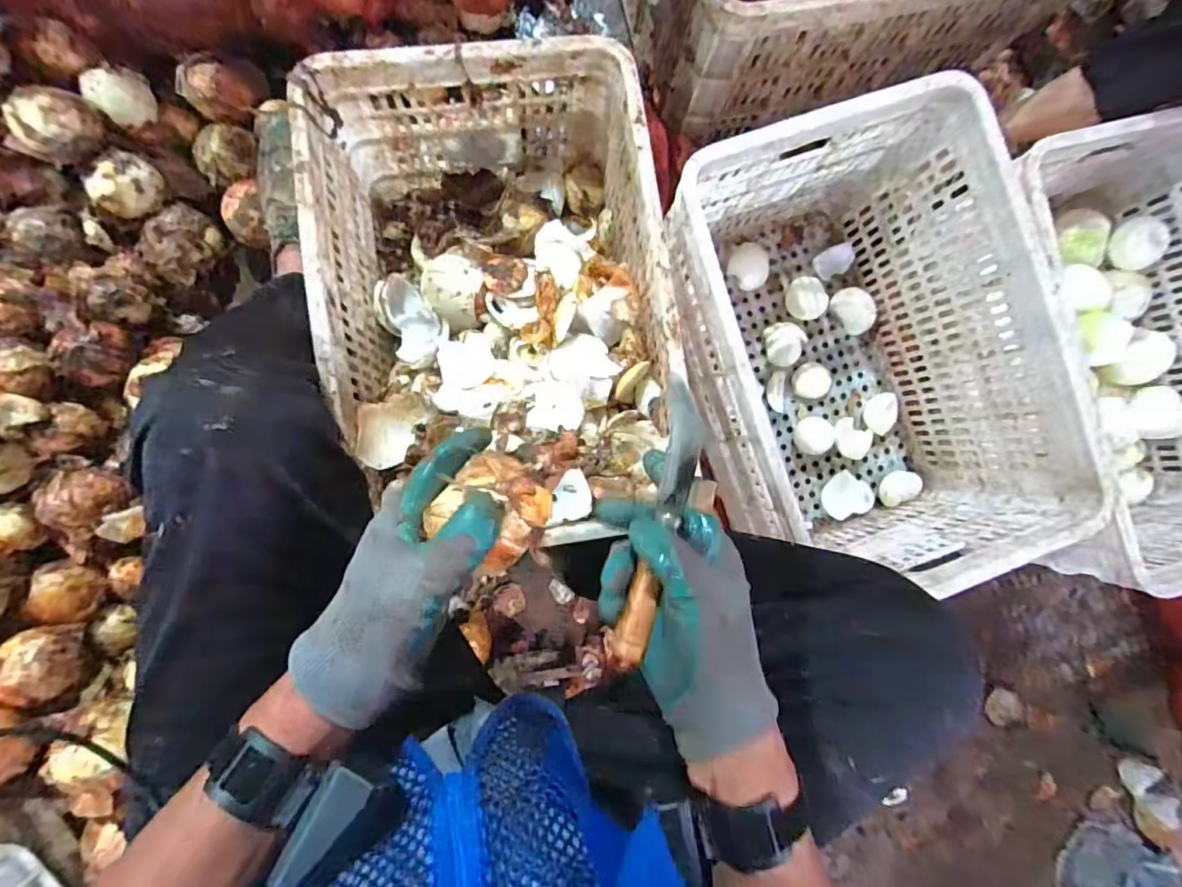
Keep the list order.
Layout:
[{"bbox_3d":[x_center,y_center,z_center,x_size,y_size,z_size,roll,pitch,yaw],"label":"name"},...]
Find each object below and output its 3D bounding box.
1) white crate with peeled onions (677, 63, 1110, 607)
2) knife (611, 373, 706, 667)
[{"bbox_3d":[0.326,-0.101,0.706,0.377,0.299,0.513,-19,89,-5],"label":"white crate with peeled onions"},{"bbox_3d":[0.051,0.054,0.390,0.033,0.015,0.212,17,78,-4],"label":"knife"}]

